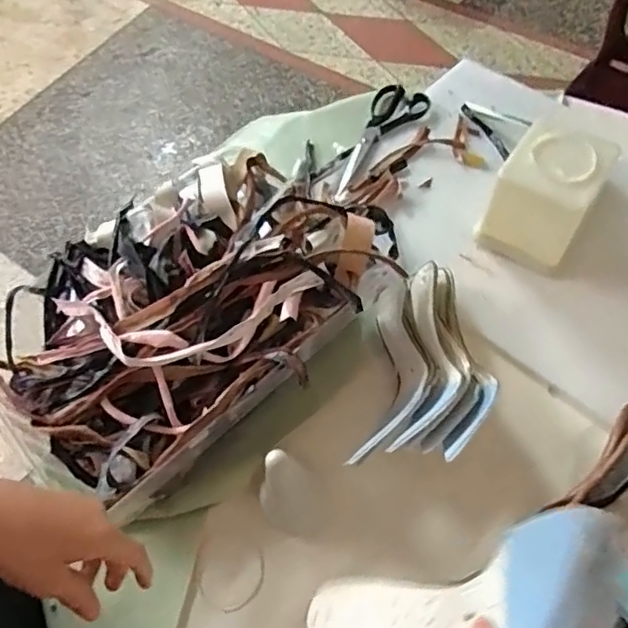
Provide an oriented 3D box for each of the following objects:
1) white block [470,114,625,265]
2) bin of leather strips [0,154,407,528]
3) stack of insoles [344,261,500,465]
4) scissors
[{"bbox_3d":[0.272,-0.148,0.663,0.112,0.114,0.142,25,66,17],"label":"white block"},{"bbox_3d":[-0.129,-0.008,0.598,0.399,0.114,0.274,-38,66,-16],"label":"bin of leather strips"},{"bbox_3d":[0.113,0.050,0.591,0.133,0.059,0.229,5,53,2],"label":"stack of insoles"},{"bbox_3d":[0.074,-0.249,0.799,0.076,0.018,0.217,36,69,21],"label":"scissors"}]

